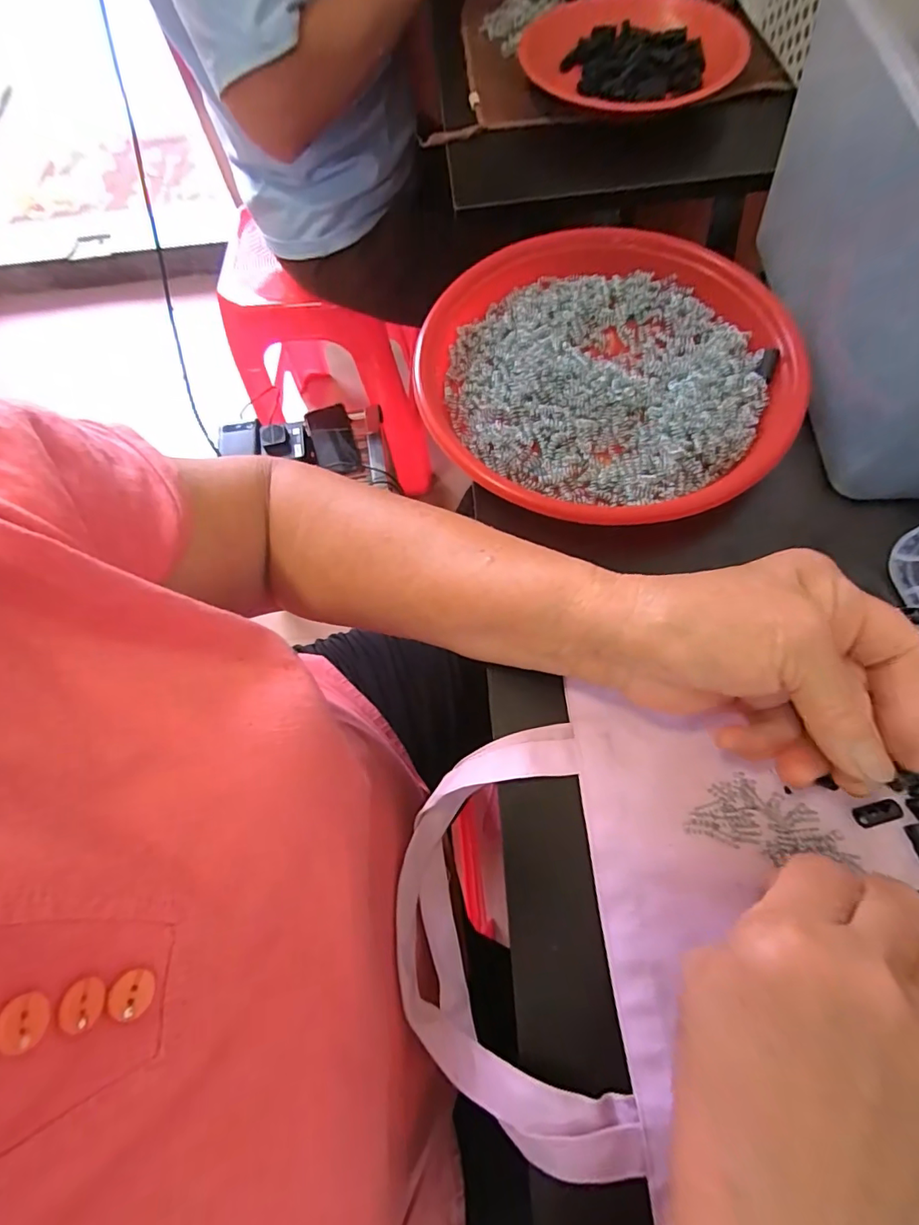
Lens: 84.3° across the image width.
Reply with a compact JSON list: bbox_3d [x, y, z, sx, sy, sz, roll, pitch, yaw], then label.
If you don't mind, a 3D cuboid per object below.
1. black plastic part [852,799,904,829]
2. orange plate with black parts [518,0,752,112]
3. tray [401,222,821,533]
[{"bbox_3d":[0.196,0.094,0.237,0.019,0.005,0.010,-16,68,-3],"label":"black plastic part"},{"bbox_3d":[0.157,-0.511,0.466,0.190,0.032,0.198,0,68,0],"label":"orange plate with black parts"},{"bbox_3d":[0.094,-0.159,0.333,0.228,0.032,0.237,20,71,12],"label":"tray"}]

